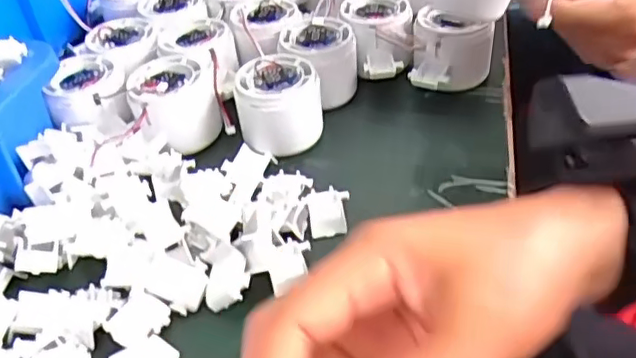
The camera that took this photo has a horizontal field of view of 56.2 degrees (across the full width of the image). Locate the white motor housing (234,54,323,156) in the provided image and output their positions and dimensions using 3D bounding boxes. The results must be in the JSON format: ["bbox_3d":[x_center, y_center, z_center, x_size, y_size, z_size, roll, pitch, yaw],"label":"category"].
[{"bbox_3d":[-0.027,-0.053,0.418,0.057,0.045,0.057,-6,41,2],"label":"white motor housing"}]

